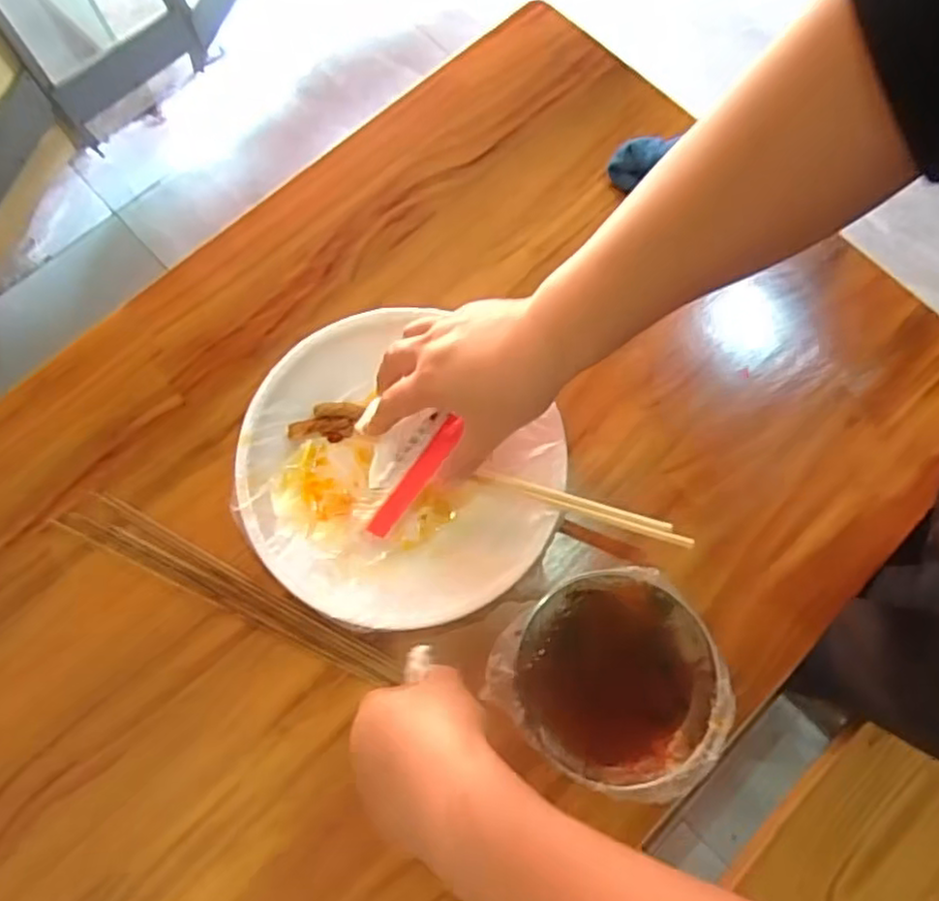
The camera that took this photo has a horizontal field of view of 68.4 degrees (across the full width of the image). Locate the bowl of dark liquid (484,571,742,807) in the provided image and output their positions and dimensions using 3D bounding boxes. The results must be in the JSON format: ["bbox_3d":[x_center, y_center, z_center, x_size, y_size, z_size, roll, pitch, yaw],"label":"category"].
[{"bbox_3d":[0.100,0.160,0.489,0.143,0.070,0.140,0,73,-1],"label":"bowl of dark liquid"}]

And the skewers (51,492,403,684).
[{"bbox_3d":[-0.184,0.107,0.537,0.283,0.005,0.035,25,75,6],"label":"skewers"}]

